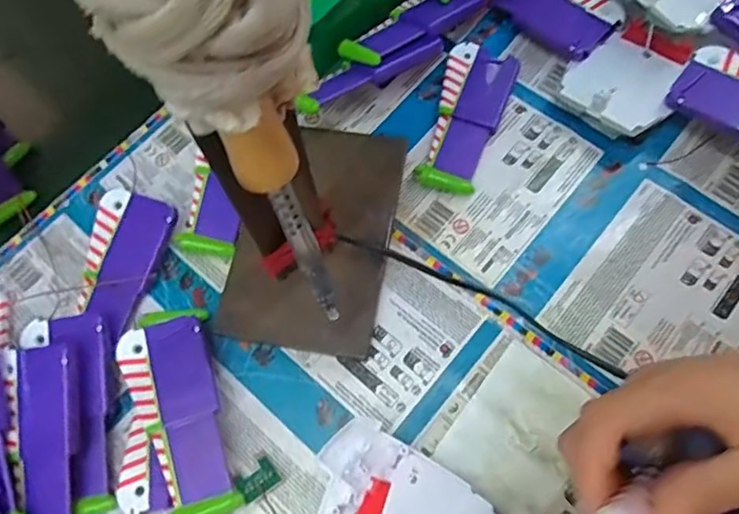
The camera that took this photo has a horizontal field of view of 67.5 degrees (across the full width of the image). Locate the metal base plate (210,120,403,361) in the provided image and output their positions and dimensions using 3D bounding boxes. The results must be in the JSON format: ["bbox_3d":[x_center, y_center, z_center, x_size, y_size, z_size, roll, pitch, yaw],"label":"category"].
[{"bbox_3d":[-0.036,-0.017,0.379,0.099,0.008,0.157,10,77,3],"label":"metal base plate"}]

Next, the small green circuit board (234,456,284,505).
[{"bbox_3d":[-0.065,0.132,0.326,0.025,0.009,0.020,-25,47,-30],"label":"small green circuit board"}]

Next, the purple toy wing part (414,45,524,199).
[{"bbox_3d":[0.070,-0.103,0.407,0.049,0.015,0.118,19,72,9],"label":"purple toy wing part"}]

